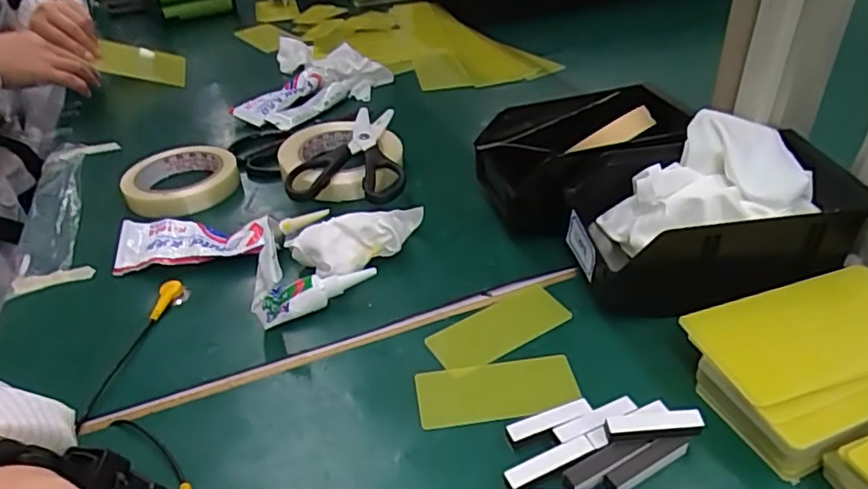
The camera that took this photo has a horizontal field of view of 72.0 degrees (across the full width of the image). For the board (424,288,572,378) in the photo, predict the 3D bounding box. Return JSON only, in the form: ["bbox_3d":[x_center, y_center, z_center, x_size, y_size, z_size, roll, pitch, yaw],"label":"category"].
[{"bbox_3d":[0.044,0.057,0.406,0.098,0.005,0.043,-24,42,-25],"label":"board"}]

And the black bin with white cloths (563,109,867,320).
[{"bbox_3d":[0.189,-0.018,0.420,0.178,0.091,0.117,-5,37,-3],"label":"black bin with white cloths"}]

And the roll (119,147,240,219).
[{"bbox_3d":[-0.250,-0.063,0.594,0.103,0.027,0.096,-12,38,-12],"label":"roll"}]

